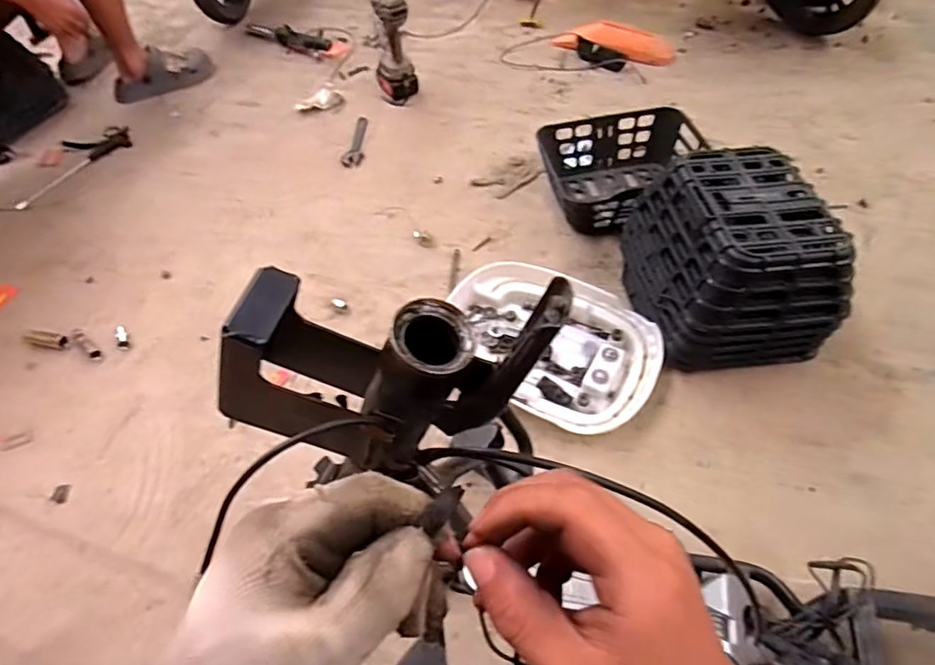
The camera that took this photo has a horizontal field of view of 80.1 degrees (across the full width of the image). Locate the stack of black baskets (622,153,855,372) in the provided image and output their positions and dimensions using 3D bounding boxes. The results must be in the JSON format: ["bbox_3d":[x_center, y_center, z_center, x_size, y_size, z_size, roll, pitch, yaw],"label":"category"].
[{"bbox_3d":[0.423,-0.122,0.924,0.246,0.240,0.306,-11,51,-5],"label":"stack of black baskets"}]

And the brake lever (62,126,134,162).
[{"bbox_3d":[-0.958,-0.490,1.450,0.153,0.019,0.112,-31,56,-19],"label":"brake lever"}]

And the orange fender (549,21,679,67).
[{"bbox_3d":[0.424,-0.839,1.595,0.336,0.067,0.140,28,58,24],"label":"orange fender"}]

